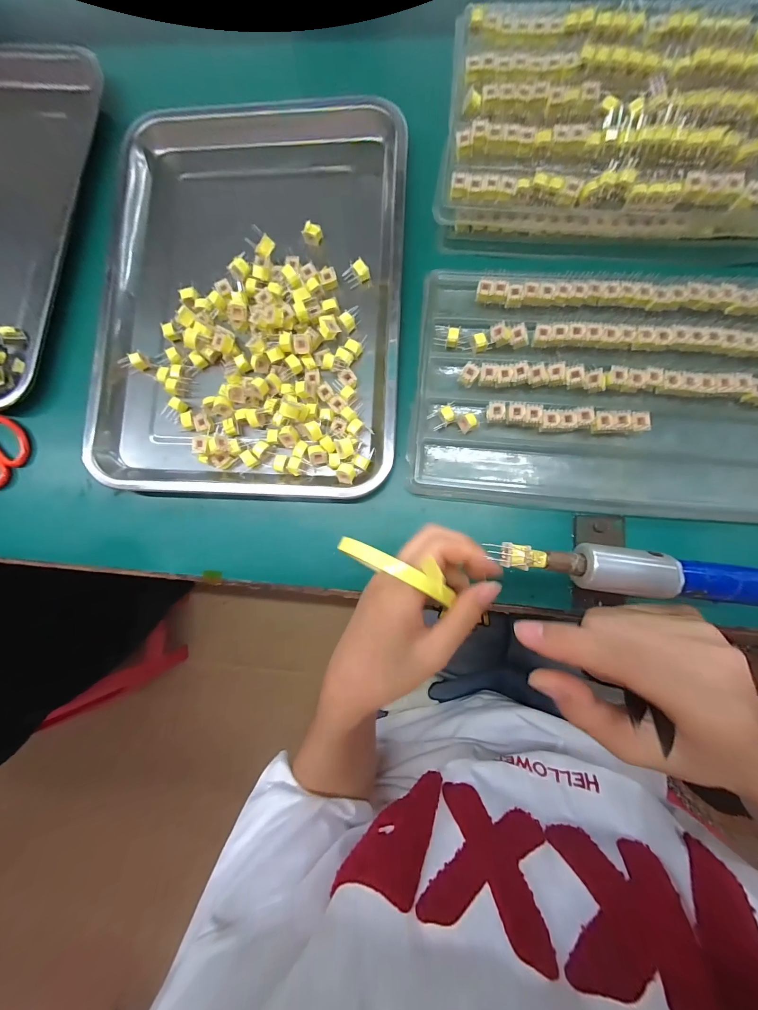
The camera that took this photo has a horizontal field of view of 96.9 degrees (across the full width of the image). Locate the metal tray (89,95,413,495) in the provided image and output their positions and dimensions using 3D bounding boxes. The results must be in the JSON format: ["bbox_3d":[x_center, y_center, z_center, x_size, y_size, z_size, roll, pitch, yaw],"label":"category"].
[{"bbox_3d":[-0.126,-0.215,0.334,0.295,0.044,0.413,2,86,4],"label":"metal tray"}]

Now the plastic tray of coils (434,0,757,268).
[{"bbox_3d":[0.223,-0.335,0.291,0.324,0.033,0.224,2,86,4],"label":"plastic tray of coils"}]

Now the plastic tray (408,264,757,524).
[{"bbox_3d":[0.193,-0.101,0.289,0.318,0.017,0.207,5,87,4],"label":"plastic tray"}]

